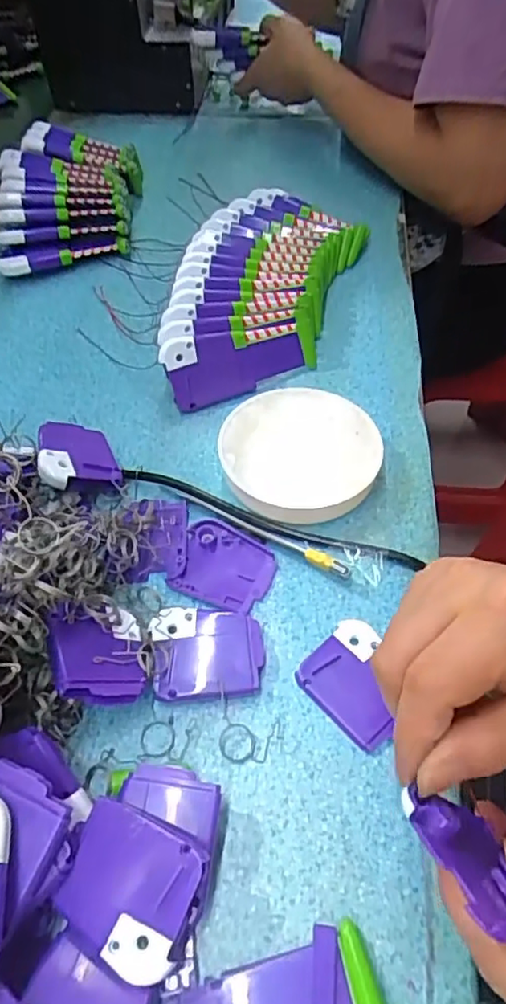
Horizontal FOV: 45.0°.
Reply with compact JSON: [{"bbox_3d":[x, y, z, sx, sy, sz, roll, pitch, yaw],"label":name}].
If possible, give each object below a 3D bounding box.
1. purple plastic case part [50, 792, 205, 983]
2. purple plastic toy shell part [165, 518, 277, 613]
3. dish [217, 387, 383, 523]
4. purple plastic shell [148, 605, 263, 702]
[{"bbox_3d":[-0.052,0.161,0.255,0.057,0.006,0.051,22,71,18],"label":"purple plastic case part"},{"bbox_3d":[-0.018,0.039,0.378,0.059,0.007,0.051,19,55,14],"label":"purple plastic toy shell part"},{"bbox_3d":[0.031,-0.031,0.413,0.104,0.025,0.102,0,52,0],"label":"dish"},{"bbox_3d":[-0.025,0.084,0.341,0.060,0.016,0.051,-4,53,-3],"label":"purple plastic shell"}]

